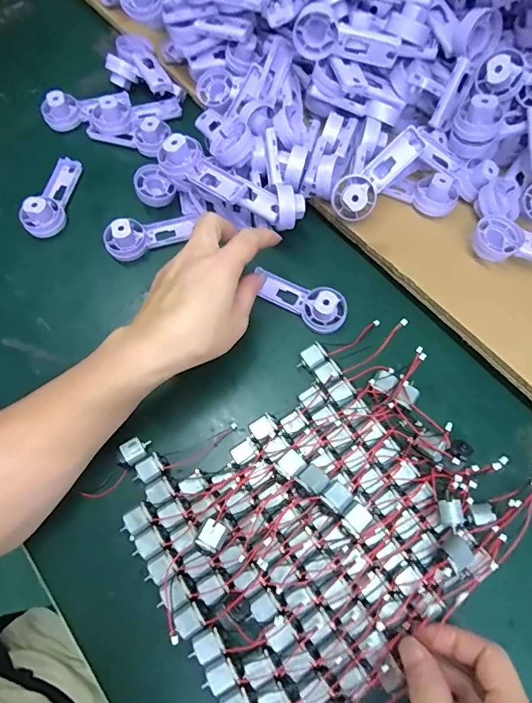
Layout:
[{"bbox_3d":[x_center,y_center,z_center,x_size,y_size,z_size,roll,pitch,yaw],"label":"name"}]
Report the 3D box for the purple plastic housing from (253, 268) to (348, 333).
[{"bbox_3d":[0.030,-0.049,0.401,0.091,0.025,0.037,29,70,18],"label":"purple plastic housing"}]

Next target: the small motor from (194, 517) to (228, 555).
[{"bbox_3d":[-0.039,0.134,0.316,0.019,0.016,0.022,26,71,10],"label":"small motor"}]

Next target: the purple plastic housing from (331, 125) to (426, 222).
[{"bbox_3d":[0.101,-0.159,0.396,0.092,0.025,0.033,-42,71,7],"label":"purple plastic housing"}]

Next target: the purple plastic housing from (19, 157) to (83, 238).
[{"bbox_3d":[-0.216,-0.161,0.442,0.032,0.029,0.094,7,69,3],"label":"purple plastic housing"}]

